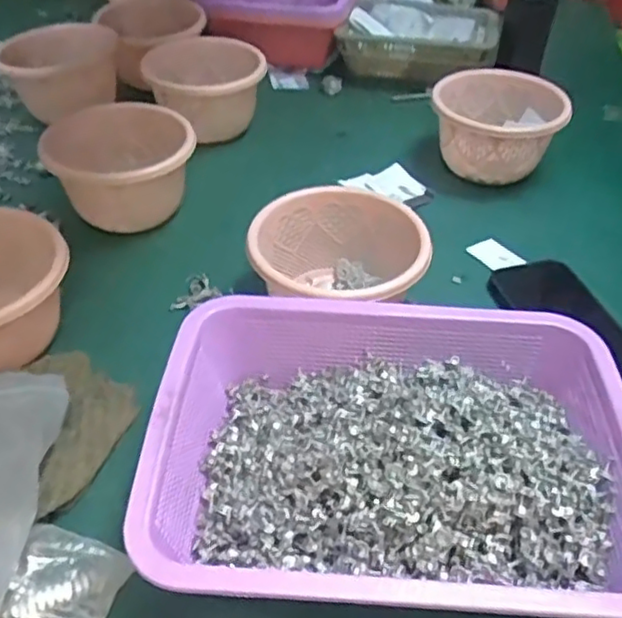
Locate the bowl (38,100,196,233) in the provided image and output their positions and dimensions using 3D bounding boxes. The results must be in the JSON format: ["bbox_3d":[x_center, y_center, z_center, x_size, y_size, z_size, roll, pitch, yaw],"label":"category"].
[{"bbox_3d":[-0.189,-0.141,0.680,0.133,0.093,0.124,2,43,-2],"label":"bowl"}]

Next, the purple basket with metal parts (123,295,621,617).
[{"bbox_3d":[0.052,0.099,0.440,0.302,0.090,0.221,4,43,0],"label":"purple basket with metal parts"}]

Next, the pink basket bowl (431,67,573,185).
[{"bbox_3d":[0.209,-0.207,0.761,0.145,0.084,0.138,8,43,5],"label":"pink basket bowl"}]

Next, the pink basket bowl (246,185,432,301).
[{"bbox_3d":[0.021,-0.027,0.573,0.142,0.095,0.137,2,43,-2],"label":"pink basket bowl"}]

